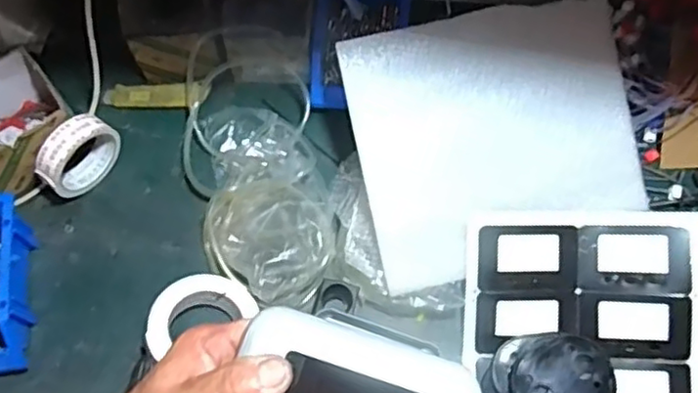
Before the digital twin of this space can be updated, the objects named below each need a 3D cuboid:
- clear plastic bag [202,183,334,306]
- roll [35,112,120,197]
[{"bbox_3d":[-0.093,0.046,0.754,0.154,0.045,0.133,35,71,12],"label":"clear plastic bag"},{"bbox_3d":[-0.311,-0.047,0.763,0.032,0.091,0.094,35,71,12],"label":"roll"}]

